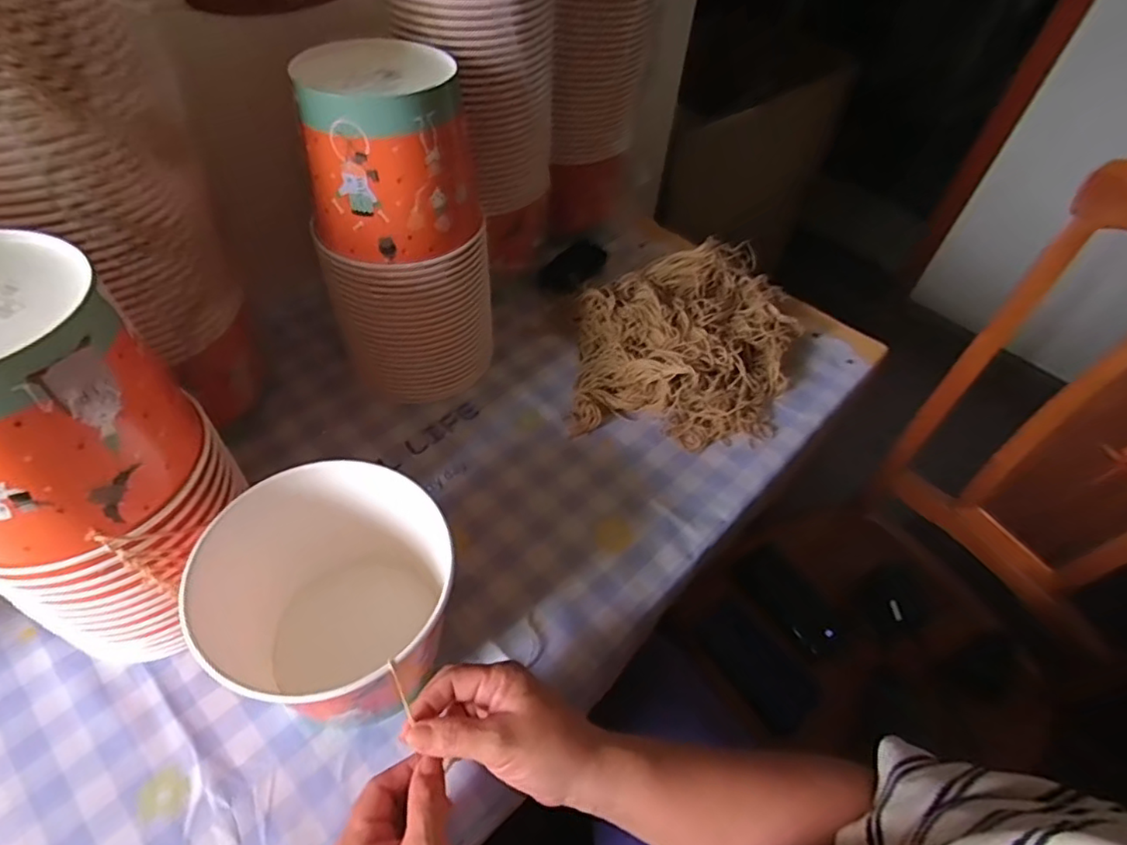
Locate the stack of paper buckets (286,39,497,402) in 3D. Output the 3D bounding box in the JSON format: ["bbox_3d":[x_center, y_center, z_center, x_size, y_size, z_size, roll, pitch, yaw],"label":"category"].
[{"bbox_3d":[-0.148,-0.168,0.581,0.152,0.309,0.127,-5,52,-9],"label":"stack of paper buckets"}]

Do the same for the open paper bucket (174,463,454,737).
[{"bbox_3d":[-0.172,0.131,0.444,0.153,0.146,0.154,2,48,-2],"label":"open paper bucket"}]

